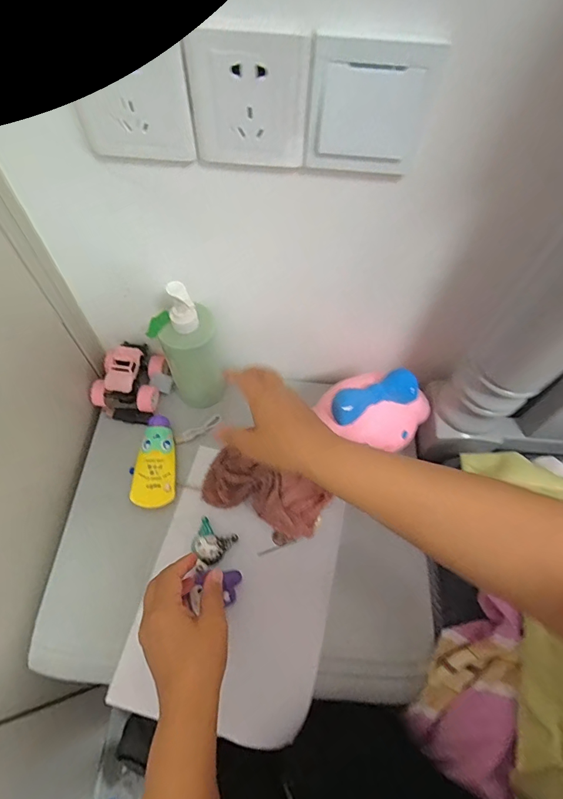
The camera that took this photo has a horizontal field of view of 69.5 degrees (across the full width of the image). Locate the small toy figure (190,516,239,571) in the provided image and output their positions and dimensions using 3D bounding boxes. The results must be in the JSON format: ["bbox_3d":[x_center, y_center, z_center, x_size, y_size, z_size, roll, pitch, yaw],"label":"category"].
[{"bbox_3d":[-0.086,0.176,0.484,0.046,0.027,0.054,25,63,10],"label":"small toy figure"}]

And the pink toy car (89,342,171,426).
[{"bbox_3d":[-0.211,-0.028,0.558,0.090,0.066,0.097,10,61,2],"label":"pink toy car"}]

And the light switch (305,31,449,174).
[{"bbox_3d":[0.060,-0.206,0.293,0.082,0.085,0.009,3,61,-2],"label":"light switch"}]

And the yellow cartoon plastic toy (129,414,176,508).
[{"bbox_3d":[-0.165,0.079,0.527,0.053,0.024,0.115,-3,62,-5],"label":"yellow cartoon plastic toy"}]

